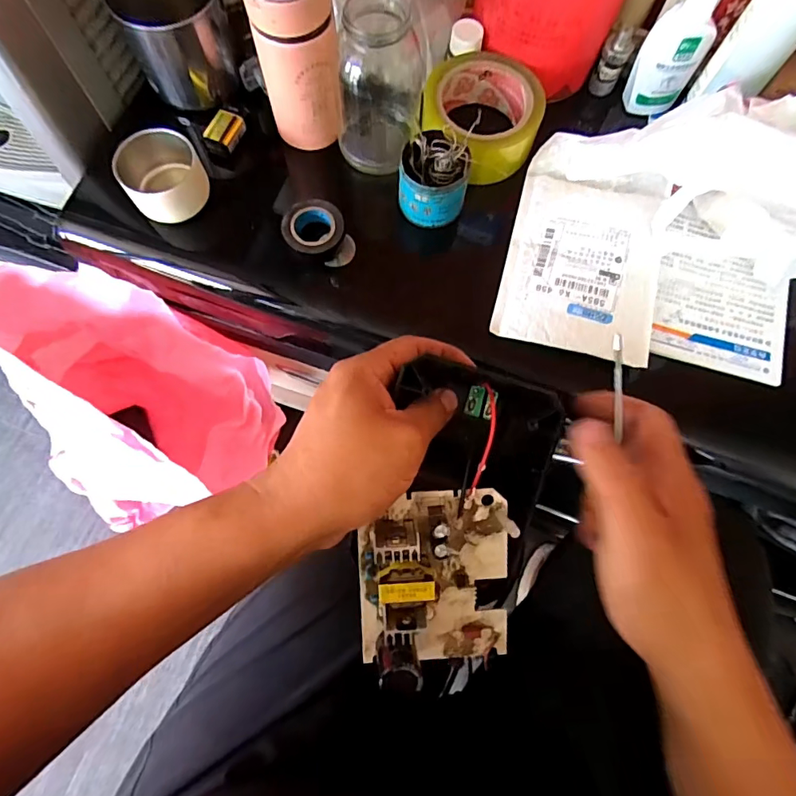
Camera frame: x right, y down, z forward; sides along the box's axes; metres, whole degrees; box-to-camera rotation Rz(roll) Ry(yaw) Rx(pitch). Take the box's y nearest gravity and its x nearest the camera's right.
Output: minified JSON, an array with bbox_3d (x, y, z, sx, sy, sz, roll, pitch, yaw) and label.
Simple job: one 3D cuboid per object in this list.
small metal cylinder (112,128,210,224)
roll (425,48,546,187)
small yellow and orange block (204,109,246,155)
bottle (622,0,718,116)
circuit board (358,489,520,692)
[{"bbox_3d":[-0.204,-0.194,0.432,0.066,0.048,0.062,0,73,-1],"label":"small metal cylinder"},{"bbox_3d":[0.076,-0.254,0.451,0.103,0.049,0.095,0,73,-1],"label":"roll"},{"bbox_3d":[-0.160,-0.246,0.460,0.029,0.015,0.036,21,74,5],"label":"small yellow and orange block"},{"bbox_3d":[0.244,-0.309,0.436,0.052,0.111,0.033,33,75,9],"label":"bottle"},{"bbox_3d":[0.023,0.103,0.264,0.085,0.037,0.100,-3,99,-6],"label":"circuit board"}]

